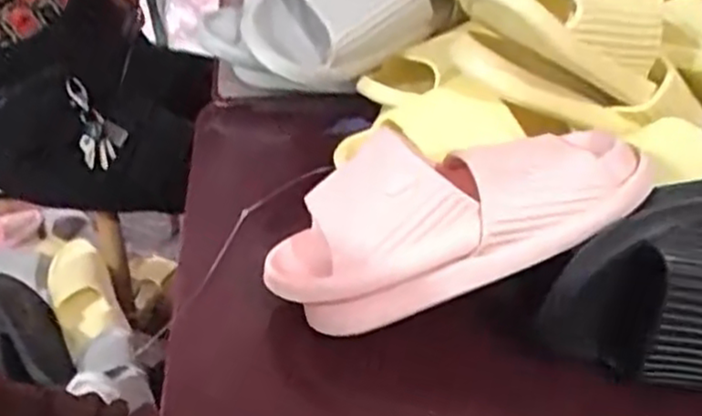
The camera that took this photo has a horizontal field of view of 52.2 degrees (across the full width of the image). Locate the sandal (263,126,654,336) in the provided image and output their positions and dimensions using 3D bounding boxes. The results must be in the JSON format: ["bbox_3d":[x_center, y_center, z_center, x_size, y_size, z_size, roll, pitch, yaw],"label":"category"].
[{"bbox_3d":[0.060,-0.006,0.440,0.233,0.086,0.092,-17,39,-1],"label":"sandal"}]

